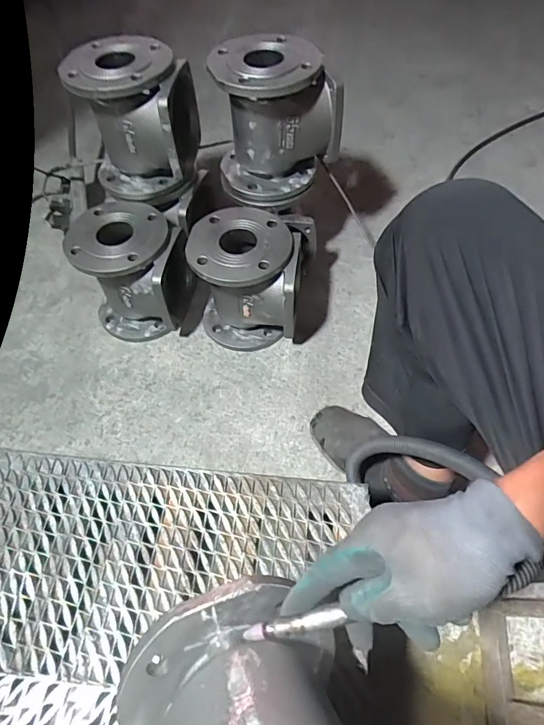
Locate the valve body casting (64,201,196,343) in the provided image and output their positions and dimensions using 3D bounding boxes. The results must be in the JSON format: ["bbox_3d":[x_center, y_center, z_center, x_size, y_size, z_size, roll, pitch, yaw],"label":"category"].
[{"bbox_3d":[-0.256,-0.165,0.876,0.183,0.214,0.155,6,56,6],"label":"valve body casting"}]

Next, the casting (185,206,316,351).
[{"bbox_3d":[-0.031,-0.158,0.863,0.205,0.214,0.183,1,56,3],"label":"casting"}]

